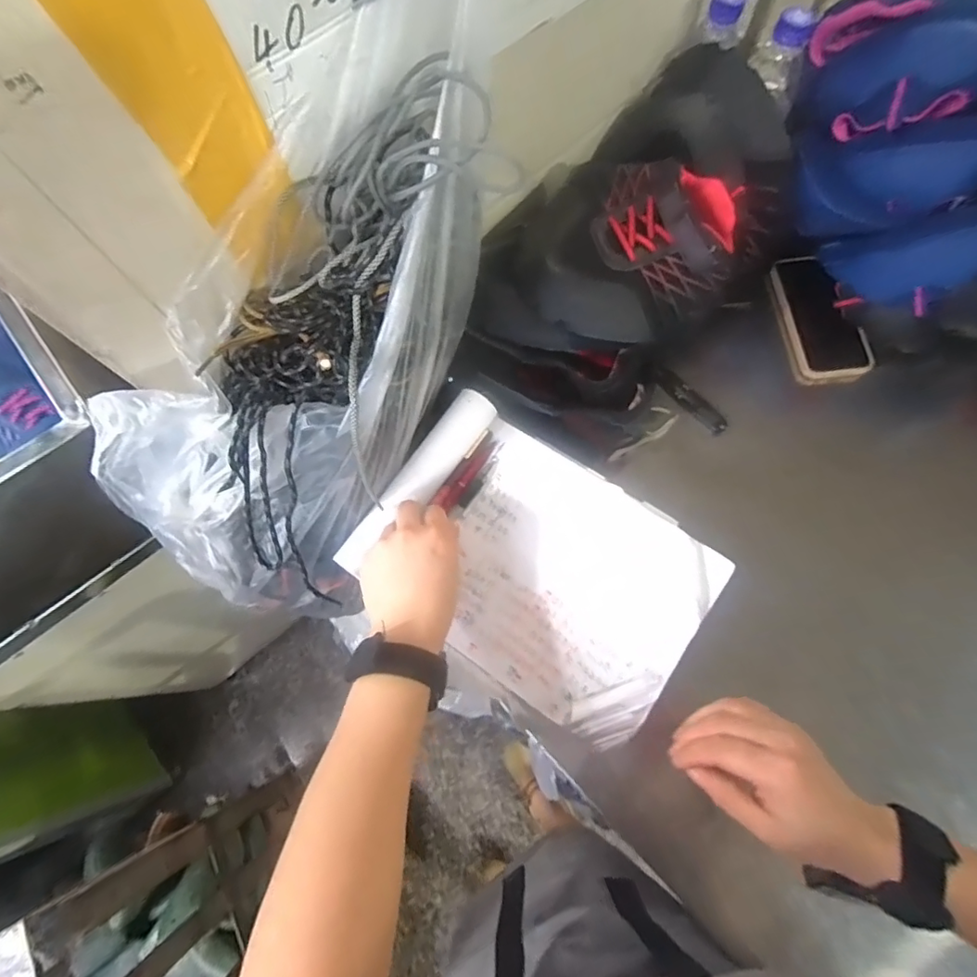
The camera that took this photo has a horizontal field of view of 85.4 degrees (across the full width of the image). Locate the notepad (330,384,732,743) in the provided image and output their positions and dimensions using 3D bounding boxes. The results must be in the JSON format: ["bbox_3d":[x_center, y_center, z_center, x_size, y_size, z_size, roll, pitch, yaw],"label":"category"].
[{"bbox_3d":[0.042,0.060,0.450,0.272,0.025,0.190,32,76,11],"label":"notepad"}]

